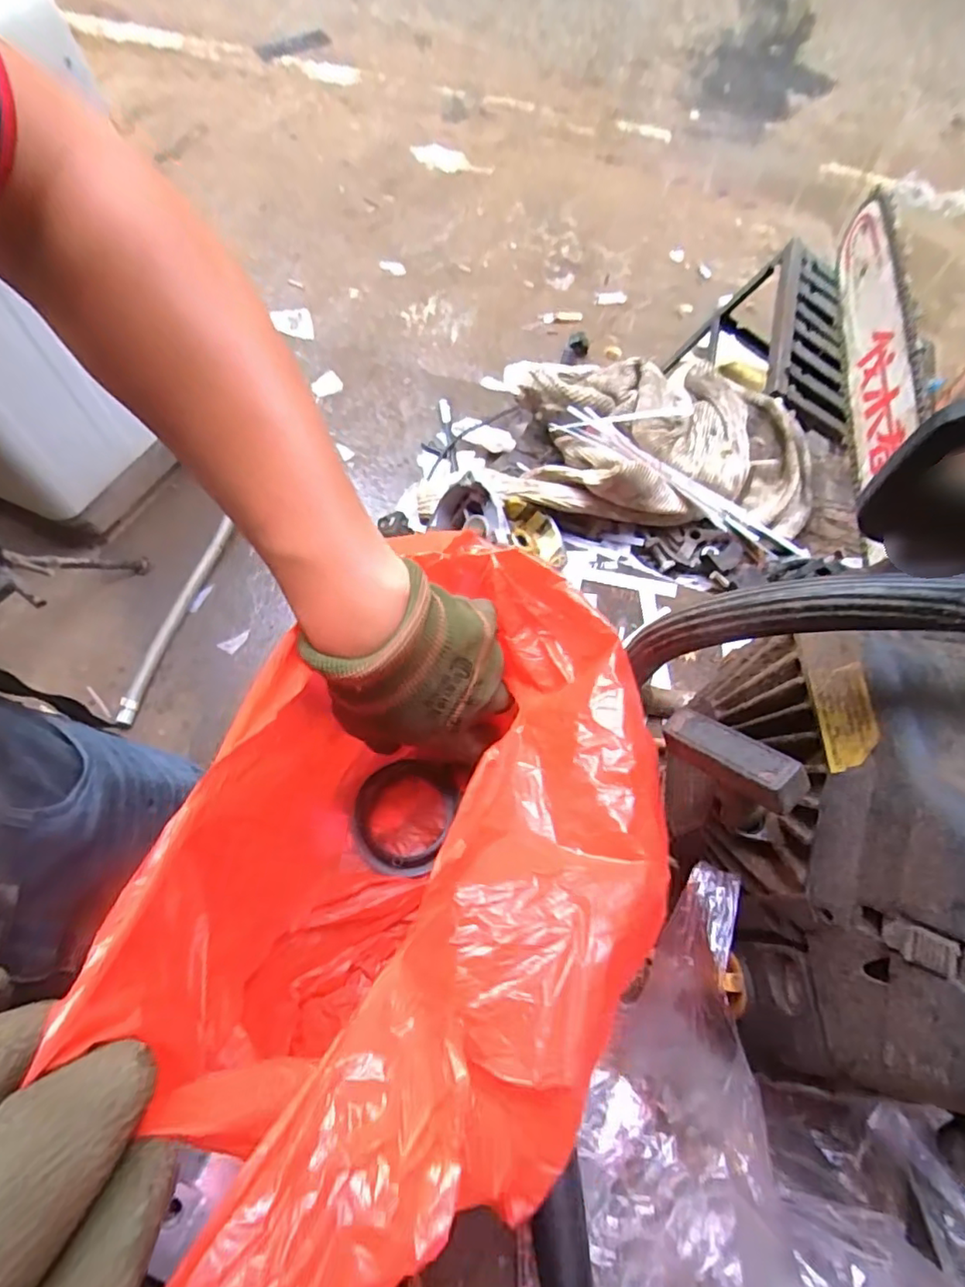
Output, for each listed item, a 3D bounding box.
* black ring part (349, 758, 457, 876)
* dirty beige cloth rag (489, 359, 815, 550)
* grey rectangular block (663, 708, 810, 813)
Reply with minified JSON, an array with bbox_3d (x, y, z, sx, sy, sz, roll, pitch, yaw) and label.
[{"bbox_3d":[-0.056,0.119,0.412,0.068,0.007,0.078,17,67,7],"label":"black ring part"},{"bbox_3d":[0.163,-0.191,0.539,0.269,0.051,0.198,11,66,5],"label":"dirty beige cloth rag"},{"bbox_3d":[0.115,0.053,0.277,0.020,0.016,0.068,-39,37,-16],"label":"grey rectangular block"}]

